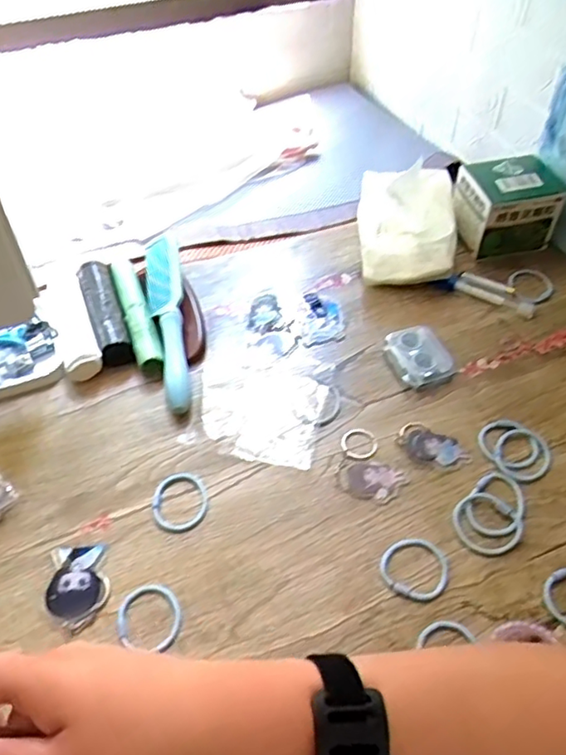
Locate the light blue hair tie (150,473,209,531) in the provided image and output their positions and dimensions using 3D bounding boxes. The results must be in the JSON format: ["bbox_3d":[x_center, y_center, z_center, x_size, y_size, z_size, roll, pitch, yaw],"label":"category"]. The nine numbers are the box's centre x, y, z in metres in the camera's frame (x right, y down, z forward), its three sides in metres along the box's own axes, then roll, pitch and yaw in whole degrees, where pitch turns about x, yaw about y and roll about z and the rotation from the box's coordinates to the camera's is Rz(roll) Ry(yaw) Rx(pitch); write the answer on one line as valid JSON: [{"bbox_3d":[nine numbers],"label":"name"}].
[{"bbox_3d":[-0.083,0.099,0.488,0.044,0.004,0.053,-13,51,-9],"label":"light blue hair tie"}]

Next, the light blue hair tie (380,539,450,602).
[{"bbox_3d":[0.099,0.141,0.451,0.049,0.007,0.047,0,52,-1],"label":"light blue hair tie"}]

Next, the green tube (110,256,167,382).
[{"bbox_3d":[-0.147,-0.064,0.610,0.025,0.027,0.171,-18,52,-12],"label":"green tube"}]

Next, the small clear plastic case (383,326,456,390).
[{"bbox_3d":[0.128,-0.021,0.571,0.057,0.024,0.061,-18,52,-12],"label":"small clear plastic case"}]

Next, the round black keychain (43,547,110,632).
[{"bbox_3d":[-0.152,0.153,0.446,0.043,0.008,0.064,-9,51,-6],"label":"round black keychain"}]

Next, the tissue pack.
[{"bbox_3d":[0.135,-0.164,0.666,0.105,0.073,0.148,4,51,5],"label":"tissue pack"}]

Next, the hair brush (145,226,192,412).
[{"bbox_3d":[-0.112,-0.058,0.593,0.040,0.039,0.210,-9,51,-6],"label":"hair brush"}]

